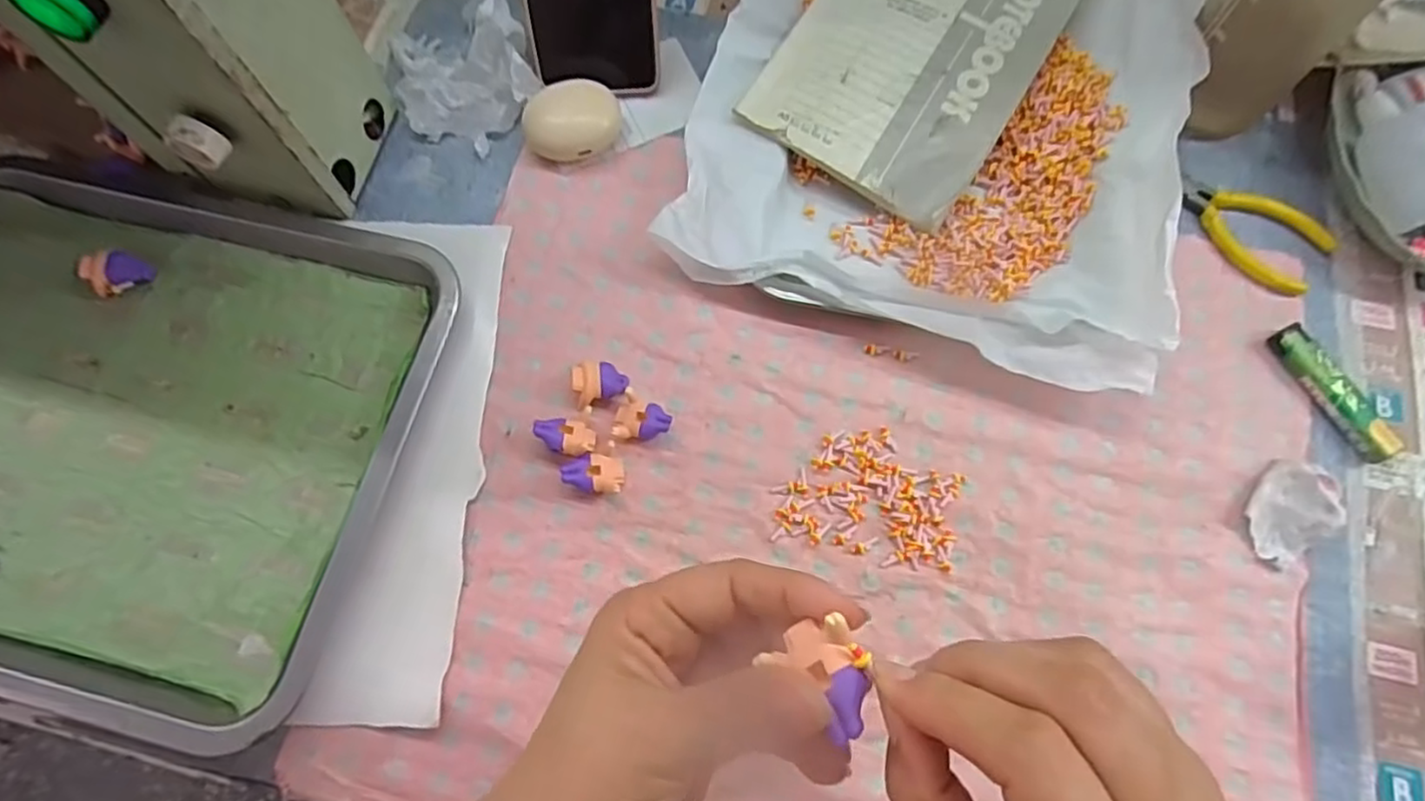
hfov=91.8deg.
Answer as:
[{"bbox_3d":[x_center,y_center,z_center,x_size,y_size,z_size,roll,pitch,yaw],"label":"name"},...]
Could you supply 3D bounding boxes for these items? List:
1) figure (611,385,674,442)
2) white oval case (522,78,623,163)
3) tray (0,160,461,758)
[{"bbox_3d":[-0.037,0.009,0.371,0.030,0.015,0.026,4,72,1],"label":"figure"},{"bbox_3d":[-0.085,-0.173,0.426,0.058,0.030,0.041,-34,75,-10],"label":"white oval case"},{"bbox_3d":[-0.322,0.007,0.370,0.326,0.032,0.276,14,73,4],"label":"tray"}]

